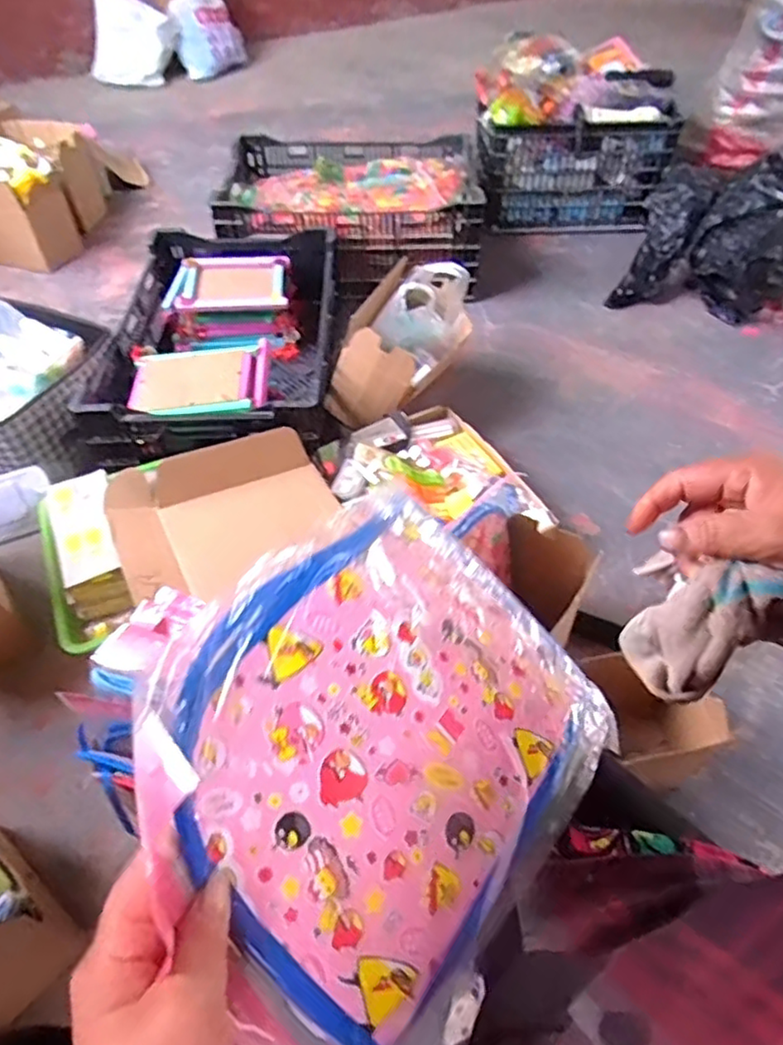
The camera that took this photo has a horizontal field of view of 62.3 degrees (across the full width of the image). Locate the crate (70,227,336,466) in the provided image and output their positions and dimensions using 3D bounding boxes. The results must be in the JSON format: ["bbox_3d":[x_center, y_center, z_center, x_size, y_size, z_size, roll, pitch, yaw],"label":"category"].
[{"bbox_3d":[-0.325,-0.349,1.284,0.408,0.183,0.617,0,50,1],"label":"crate"}]

